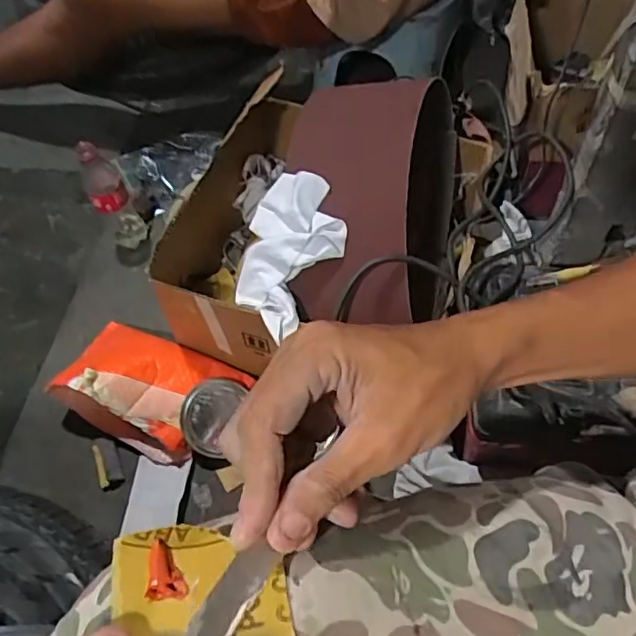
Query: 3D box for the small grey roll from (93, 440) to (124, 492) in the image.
[{"bbox_3d":[-0.256,0.178,0.715,0.028,0.009,0.066,-22,59,-13],"label":"small grey roll"}]

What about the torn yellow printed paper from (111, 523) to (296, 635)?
[{"bbox_3d":[-0.045,0.111,0.232,0.068,0.007,0.056,0,58,-15],"label":"torn yellow printed paper"}]

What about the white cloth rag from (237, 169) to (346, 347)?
[{"bbox_3d":[-0.038,-0.072,0.636,0.125,0.093,0.141,36,64,22],"label":"white cloth rag"}]

